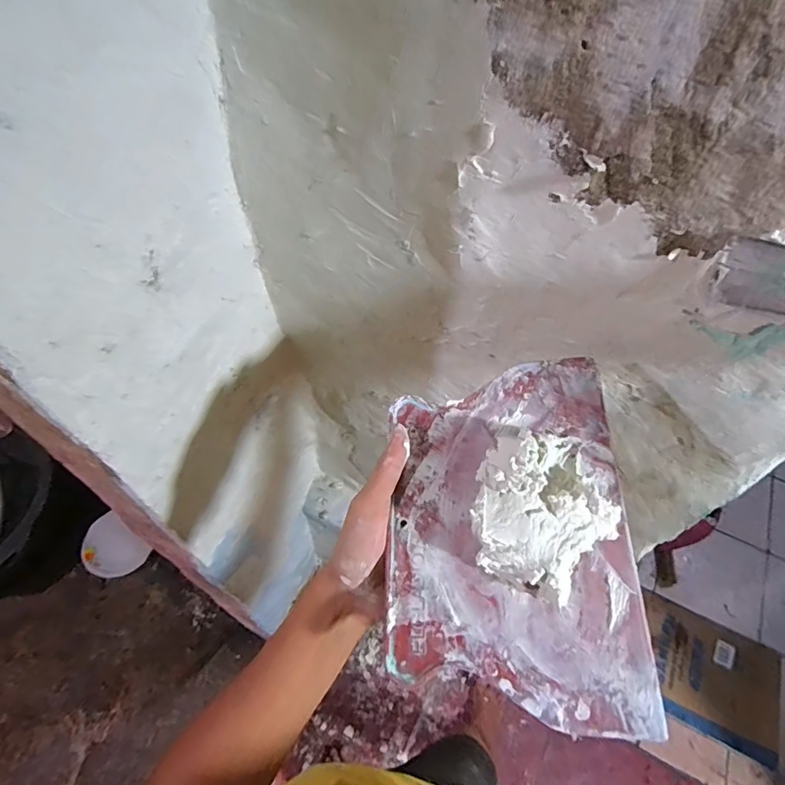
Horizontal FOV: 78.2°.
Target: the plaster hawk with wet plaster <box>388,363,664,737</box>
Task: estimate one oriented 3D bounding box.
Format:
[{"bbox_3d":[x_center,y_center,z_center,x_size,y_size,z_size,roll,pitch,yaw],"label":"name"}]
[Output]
[{"bbox_3d":[0.065,0.076,0.284,0.140,0.030,0.204,-6,64,13],"label":"plaster hawk with wet plaster"}]

